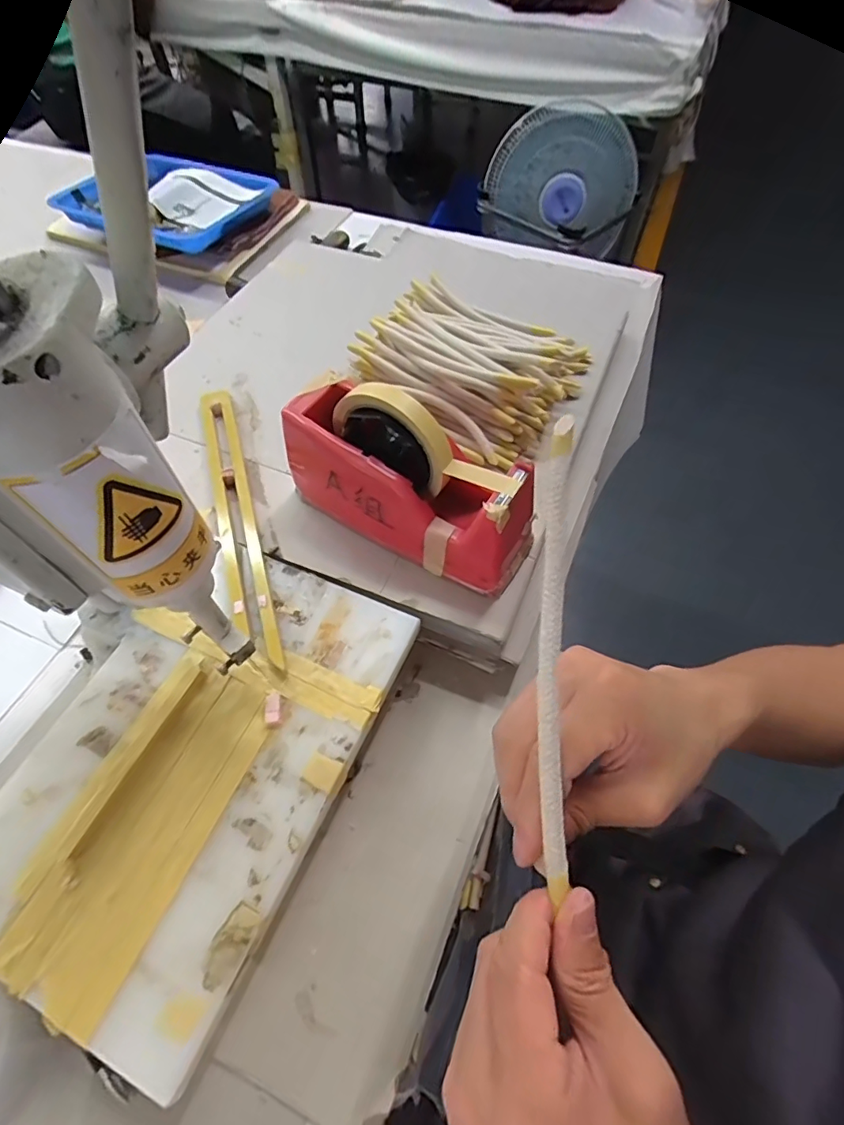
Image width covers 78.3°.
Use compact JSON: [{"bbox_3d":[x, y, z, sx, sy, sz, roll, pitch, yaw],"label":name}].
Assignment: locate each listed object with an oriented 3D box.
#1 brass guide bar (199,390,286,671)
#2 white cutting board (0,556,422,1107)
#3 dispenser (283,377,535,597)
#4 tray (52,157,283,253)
[{"bbox_3d":[-0.165,-0.044,0.453,0.034,0.015,0.302,-15,59,-10],"label":"brass guide bar"},{"bbox_3d":[-0.153,0.125,0.357,0.199,0.011,0.297,22,60,13],"label":"white cutting board"},{"bbox_3d":[-0.008,-0.066,0.396,0.198,0.123,0.074,31,62,18],"label":"dispenser"},{"bbox_3d":[-0.386,-0.545,0.784,0.264,0.037,0.209,20,60,12],"label":"tray"}]

